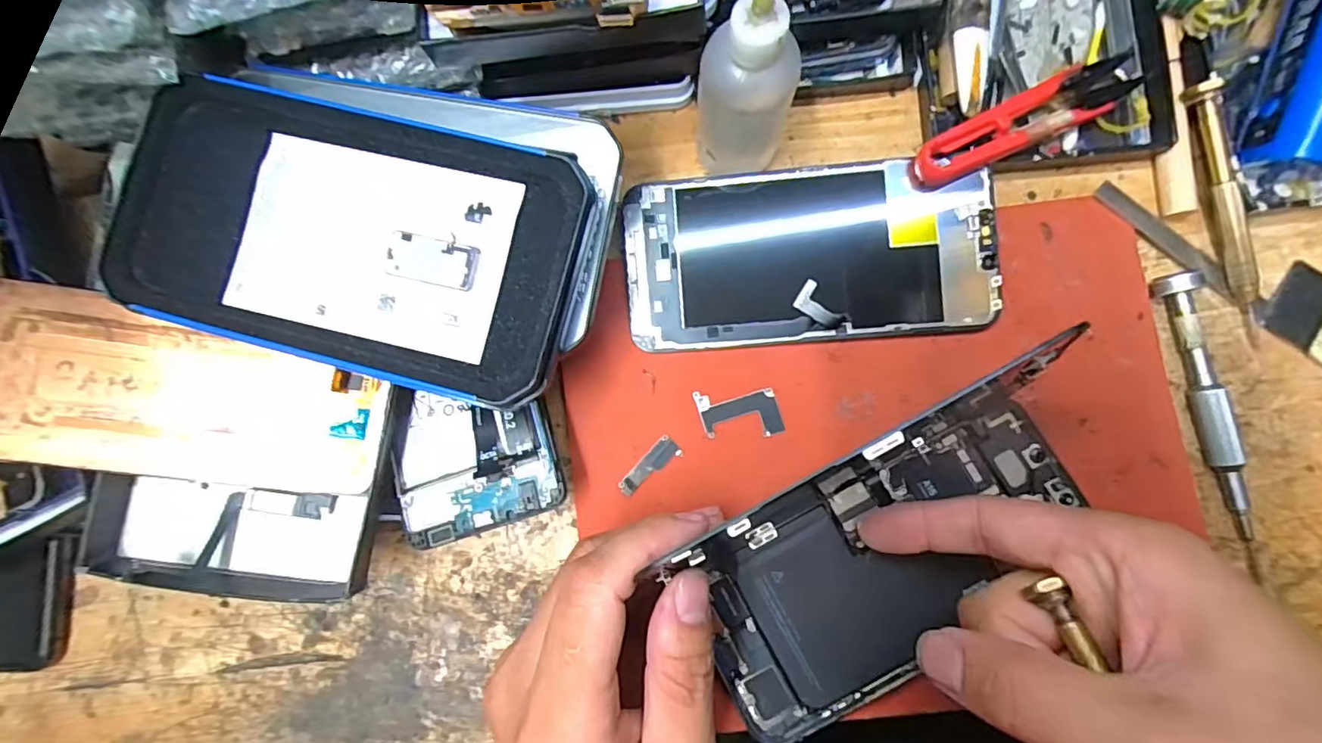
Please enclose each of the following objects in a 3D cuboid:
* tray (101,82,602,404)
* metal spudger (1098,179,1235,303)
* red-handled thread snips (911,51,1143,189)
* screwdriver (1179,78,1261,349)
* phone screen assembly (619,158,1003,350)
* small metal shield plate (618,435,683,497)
[{"bbox_3d":[-0.108,-0.048,0.205,0.157,0.019,0.092,14,86,4],"label":"tray"},{"bbox_3d":[0.220,-0.058,0.247,0.070,0.004,0.009,41,89,5],"label":"metal spudger"},{"bbox_3d":[0.155,-0.107,0.238,0.104,0.011,0.022,-25,84,1],"label":"red-handled thread snips"},{"bbox_3d":[0.238,-0.067,0.238,0.008,0.015,0.109,-14,84,2],"label":"screwdriver"},{"bbox_3d":[0.063,-0.051,0.246,0.156,0.005,0.073,-3,85,3],"label":"phone screen assembly"},{"bbox_3d":[-0.006,0.041,0.245,0.030,0.004,0.010,-40,84,-1],"label":"small metal shield plate"}]

